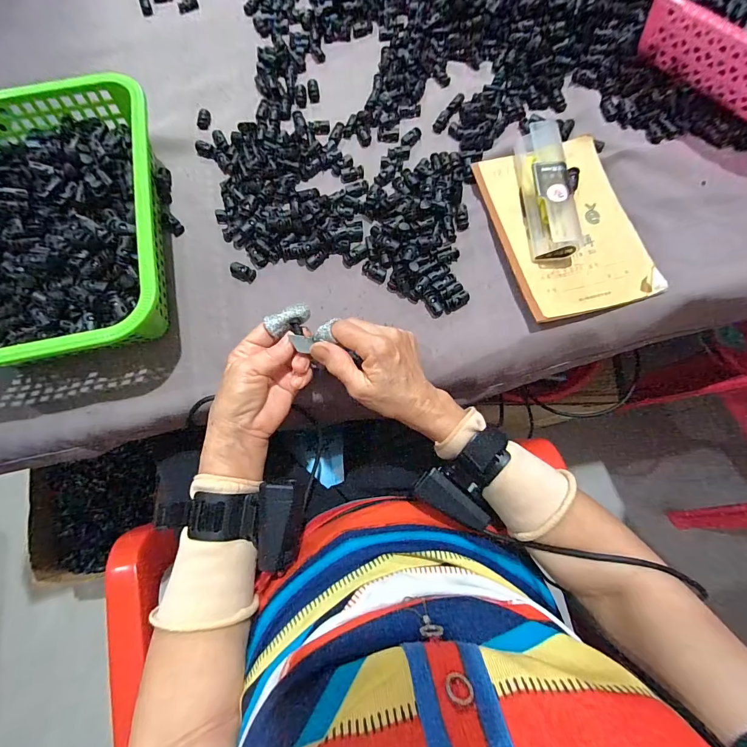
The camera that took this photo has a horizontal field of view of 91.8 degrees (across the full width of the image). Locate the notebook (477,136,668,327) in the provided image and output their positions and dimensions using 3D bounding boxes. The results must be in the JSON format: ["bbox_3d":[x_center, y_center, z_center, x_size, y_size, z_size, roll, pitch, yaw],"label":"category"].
[{"bbox_3d":[0.209,-0.165,0.395,0.140,0.011,0.202,-13,76,-4],"label":"notebook"}]

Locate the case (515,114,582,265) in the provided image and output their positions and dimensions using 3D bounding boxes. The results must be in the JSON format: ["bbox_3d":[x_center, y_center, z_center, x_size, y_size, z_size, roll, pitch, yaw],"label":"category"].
[{"bbox_3d":[0.188,-0.201,0.393,0.044,0.034,0.156,-2,75,-2],"label":"case"}]

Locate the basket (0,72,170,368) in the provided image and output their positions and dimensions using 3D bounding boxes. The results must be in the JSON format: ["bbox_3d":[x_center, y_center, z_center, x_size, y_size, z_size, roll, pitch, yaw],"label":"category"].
[{"bbox_3d":[-0.321,-0.148,0.373,0.227,0.089,0.313,-14,76,-5],"label":"basket"}]

